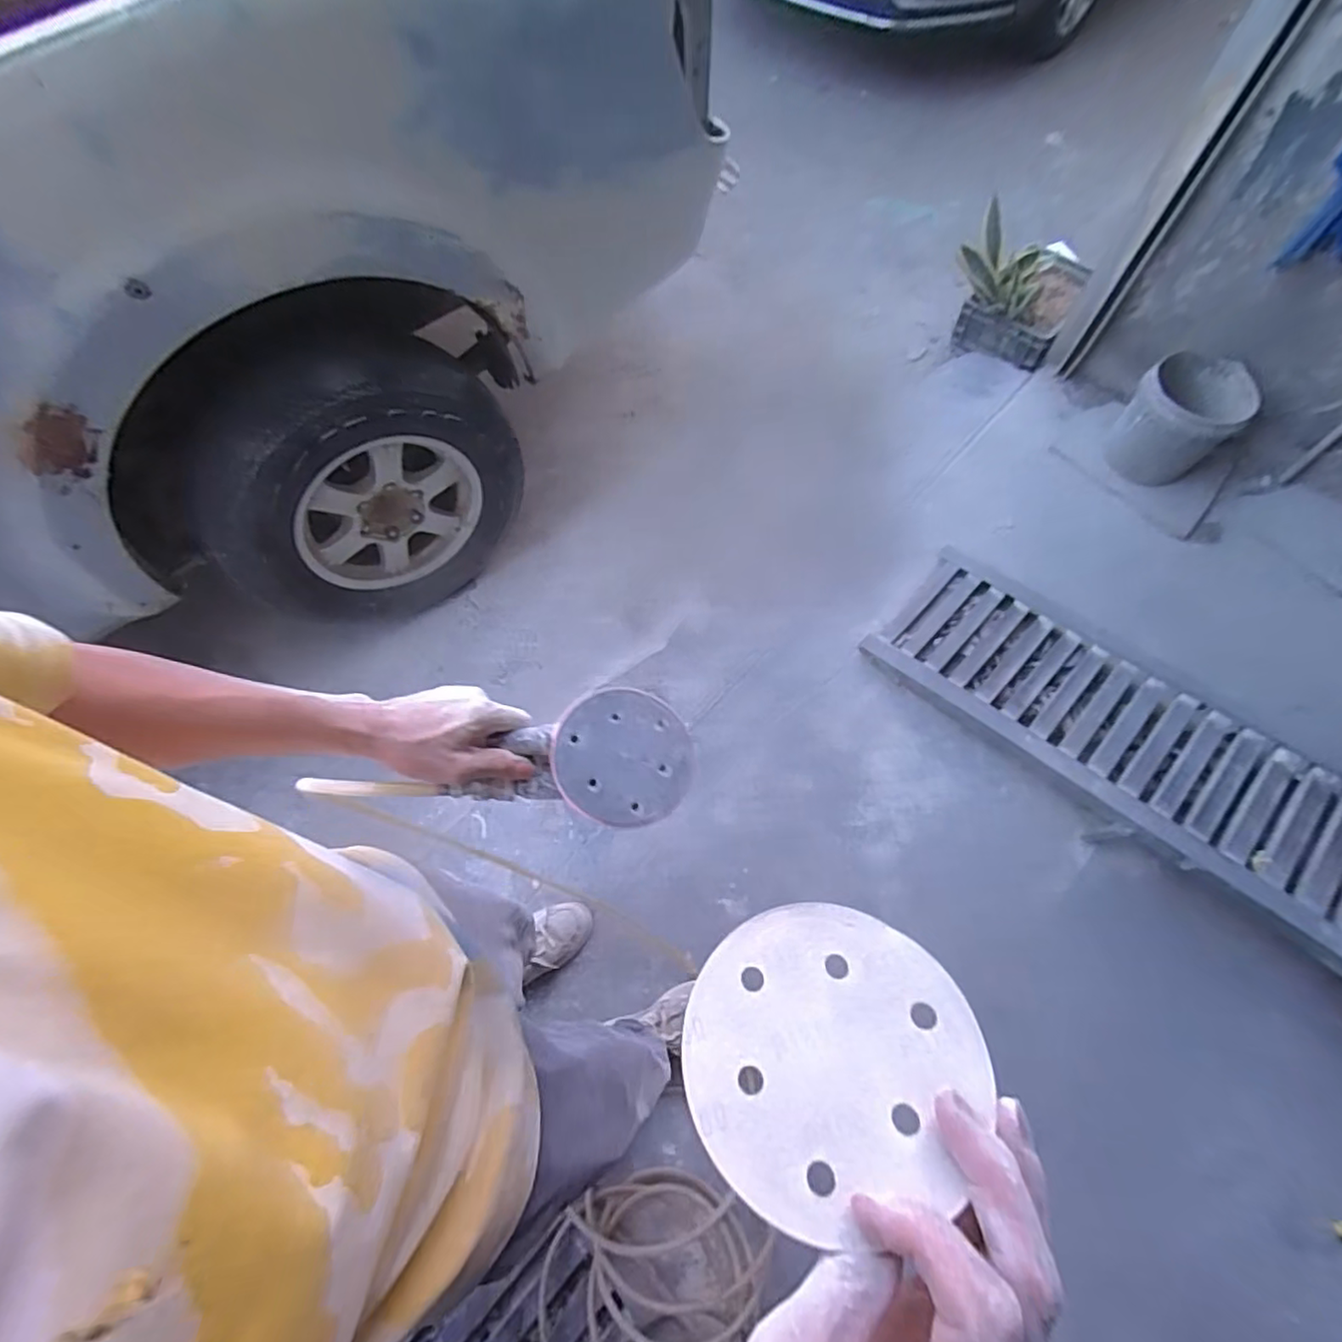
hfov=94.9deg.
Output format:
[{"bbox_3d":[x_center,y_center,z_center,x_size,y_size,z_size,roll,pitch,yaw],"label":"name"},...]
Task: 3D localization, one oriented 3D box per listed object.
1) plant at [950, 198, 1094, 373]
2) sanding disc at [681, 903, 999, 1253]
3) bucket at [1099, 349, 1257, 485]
[{"bbox_3d":[0.784,-0.868,1.391,0.253,0.257,0.172,25,70,13],"label":"plant"},{"bbox_3d":[0.064,0.152,0.251,0.114,0.006,0.109,-6,43,5],"label":"sanding disc"},{"bbox_3d":[1.001,-0.501,1.225,0.192,0.206,0.166,38,73,17],"label":"bucket"}]

